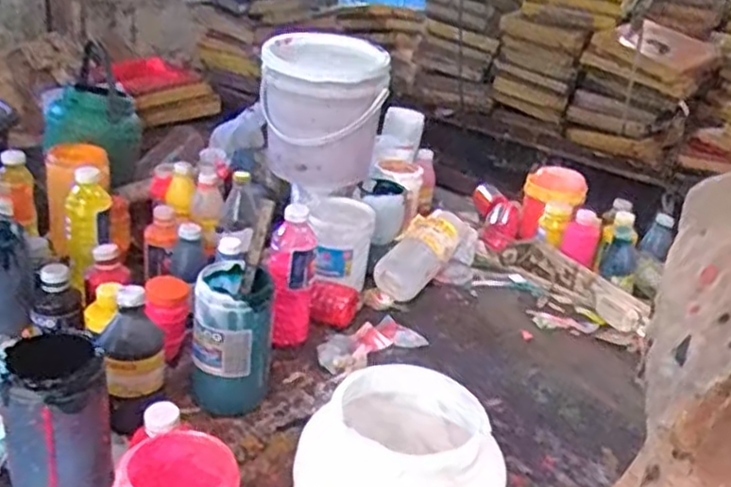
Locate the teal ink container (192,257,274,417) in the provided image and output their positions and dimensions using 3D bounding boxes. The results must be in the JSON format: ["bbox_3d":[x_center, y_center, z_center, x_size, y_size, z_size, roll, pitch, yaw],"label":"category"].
[{"bbox_3d":[-0.162,0.120,0.921,0.093,0.171,0.096,2,25,-9],"label":"teal ink container"}]

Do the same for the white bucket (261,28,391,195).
[{"bbox_3d":[-0.064,-0.213,1.219,0.188,0.214,0.188,1,31,-1],"label":"white bucket"}]

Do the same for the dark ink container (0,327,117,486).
[{"bbox_3d":[-0.299,0.179,0.737,0.094,0.174,0.076,-5,27,-22],"label":"dark ink container"}]

